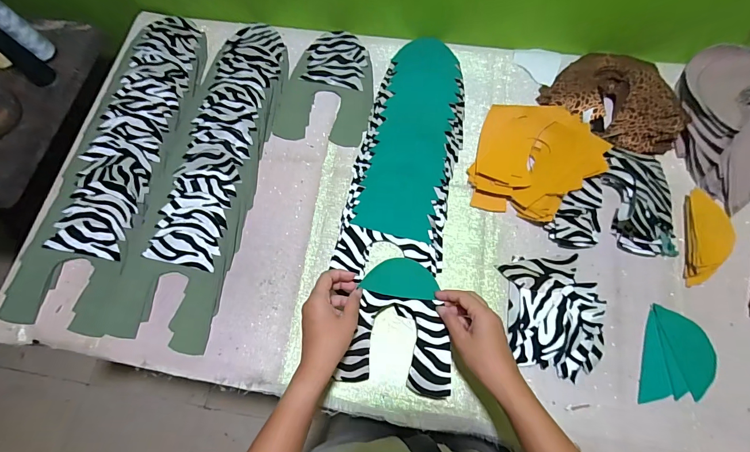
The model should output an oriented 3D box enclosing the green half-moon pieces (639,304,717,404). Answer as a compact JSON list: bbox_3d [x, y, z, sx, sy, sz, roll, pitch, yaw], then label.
[{"bbox_3d":[0.394,0.176,0.460,0.080,0.006,0.122,20,74,8],"label":"green half-moon pieces"}]

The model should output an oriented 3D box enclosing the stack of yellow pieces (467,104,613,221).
[{"bbox_3d":[0.241,-0.100,0.529,0.170,0.047,0.175,18,74,8],"label":"stack of yellow pieces"}]

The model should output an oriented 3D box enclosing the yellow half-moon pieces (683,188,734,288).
[{"bbox_3d":[0.468,0.018,0.496,0.056,0.016,0.137,13,74,7],"label":"yellow half-moon pieces"}]

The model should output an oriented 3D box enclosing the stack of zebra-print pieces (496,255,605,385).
[{"bbox_3d":[0.241,0.117,0.475,0.120,0.025,0.154,-3,72,2],"label":"stack of zebra-print pieces"}]

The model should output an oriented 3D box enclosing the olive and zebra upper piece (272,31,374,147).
[{"bbox_3d":[-0.079,-0.246,0.622,0.157,0.007,0.221,9,74,6],"label":"olive and zebra upper piece"}]

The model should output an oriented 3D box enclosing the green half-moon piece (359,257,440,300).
[{"bbox_3d":[0.034,0.067,0.469,0.094,0.016,0.050,5,73,4],"label":"green half-moon piece"}]

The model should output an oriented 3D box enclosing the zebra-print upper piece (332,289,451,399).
[{"bbox_3d":[0.030,0.148,0.453,0.131,0.028,0.112,7,73,5],"label":"zebra-print upper piece"}]

